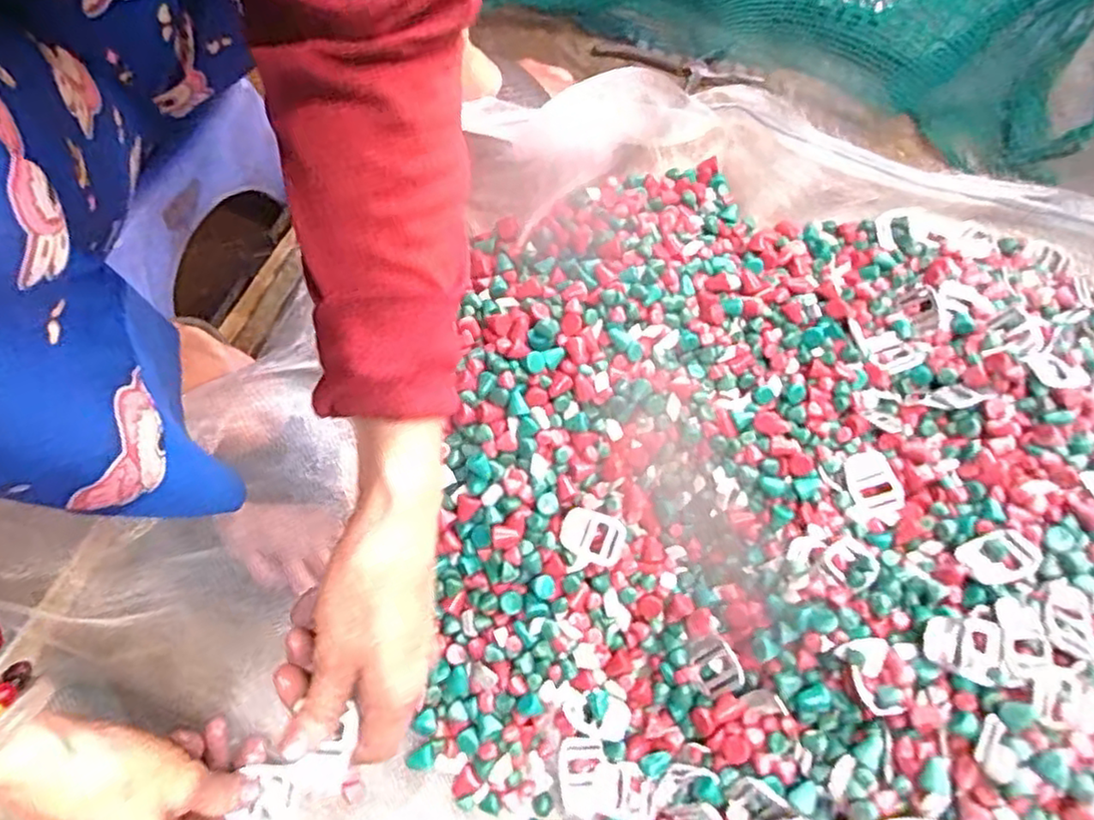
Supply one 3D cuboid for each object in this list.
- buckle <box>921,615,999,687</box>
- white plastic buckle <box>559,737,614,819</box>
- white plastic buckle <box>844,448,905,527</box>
[{"bbox_3d":[0.219,0.126,0.348,0.035,0.007,0.029,4,68,29],"label":"buckle"},{"bbox_3d":[0.023,0.214,0.381,0.029,0.007,0.044,-2,70,-3],"label":"white plastic buckle"},{"bbox_3d":[0.208,0.049,0.421,0.032,0.008,0.050,-5,56,3],"label":"white plastic buckle"}]

